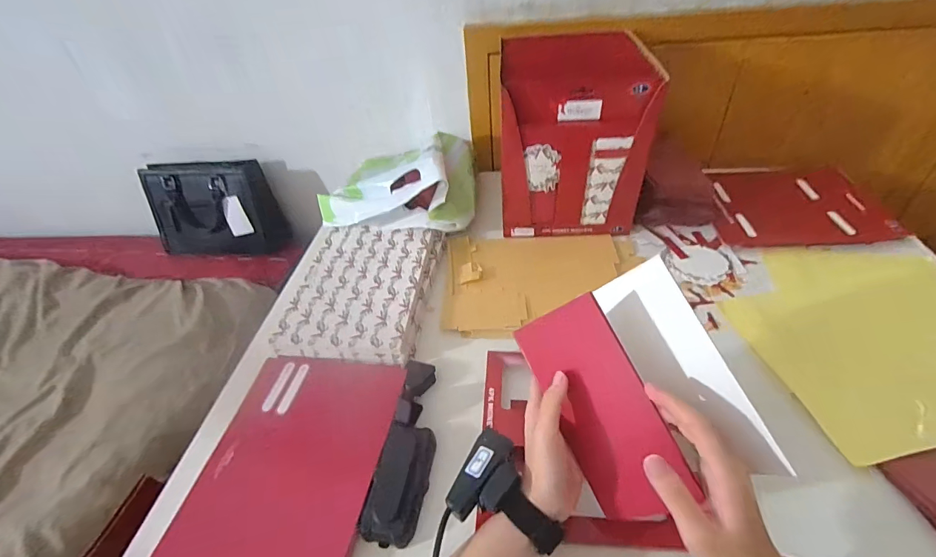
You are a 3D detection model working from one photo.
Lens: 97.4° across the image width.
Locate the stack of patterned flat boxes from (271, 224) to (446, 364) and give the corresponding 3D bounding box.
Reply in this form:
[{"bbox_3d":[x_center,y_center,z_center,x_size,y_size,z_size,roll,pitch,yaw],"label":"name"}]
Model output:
[{"bbox_3d":[-0.159,0.011,0.599,0.205,0.035,0.245,1,42,10],"label":"stack of patterned flat boxes"}]

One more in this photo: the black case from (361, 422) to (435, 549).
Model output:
[{"bbox_3d":[-0.065,0.196,0.401,0.047,0.027,0.105,2,42,11],"label":"black case"}]

